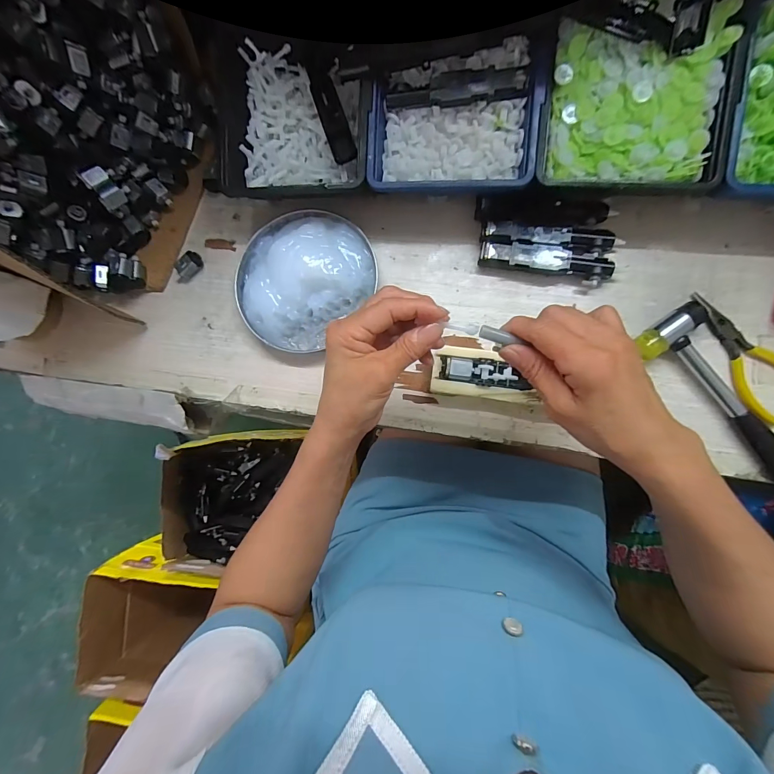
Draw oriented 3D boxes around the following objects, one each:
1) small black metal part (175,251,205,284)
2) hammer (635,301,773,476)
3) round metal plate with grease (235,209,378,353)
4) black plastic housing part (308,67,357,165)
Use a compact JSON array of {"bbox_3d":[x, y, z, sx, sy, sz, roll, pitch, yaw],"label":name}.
[{"bbox_3d":[-0.216,-0.129,0.394,0.037,0.015,0.017,-43,82,2],"label":"small black metal part"},{"bbox_3d":[0.313,0.034,0.311,0.060,0.021,0.231,-36,83,3],"label":"hammer"},{"bbox_3d":[-0.090,-0.114,0.372,0.131,0.030,0.140,-1,86,7],"label":"round metal plate with grease"},{"bbox_3d":[-0.051,-0.256,0.345,0.023,0.009,0.098,-19,84,5],"label":"black plastic housing part"}]

